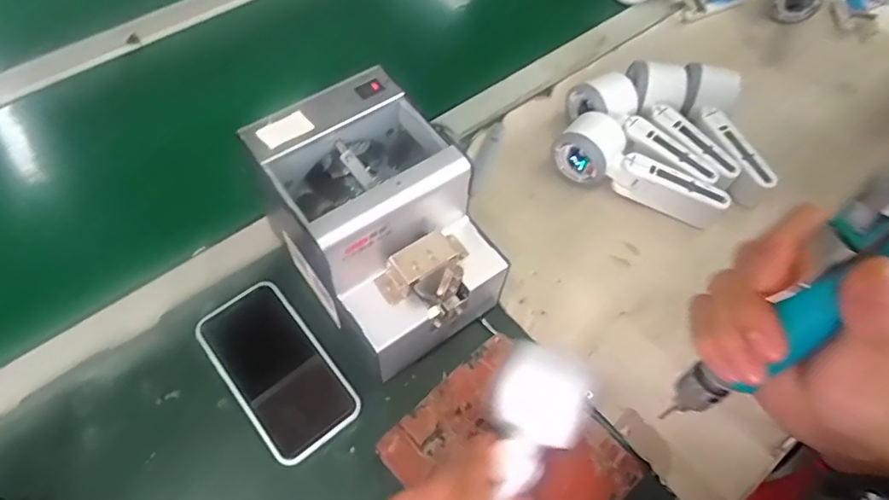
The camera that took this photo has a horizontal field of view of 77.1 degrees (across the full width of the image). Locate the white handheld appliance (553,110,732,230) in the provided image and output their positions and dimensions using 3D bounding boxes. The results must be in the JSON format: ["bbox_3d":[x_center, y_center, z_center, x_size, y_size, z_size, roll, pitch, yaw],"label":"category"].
[{"bbox_3d":[0.186,-0.070,0.539,0.162,0.052,0.052,35,64,17],"label":"white handheld appliance"}]

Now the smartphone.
[{"bbox_3d":[-0.136,0.094,0.451,0.077,0.015,0.144,-36,67,-20],"label":"smartphone"}]

